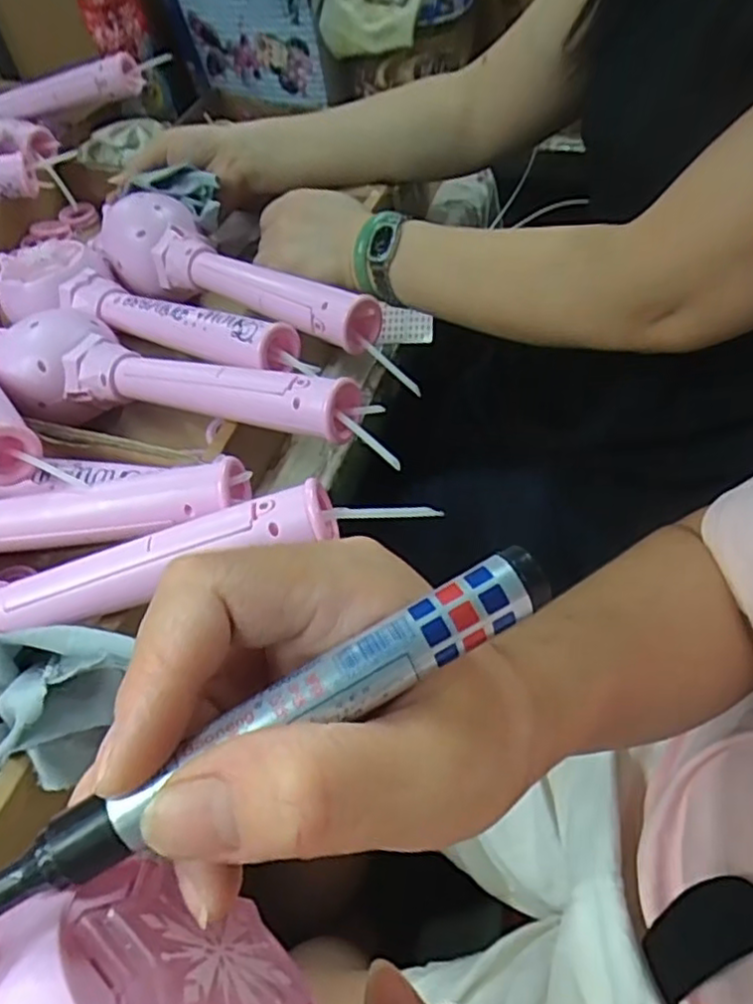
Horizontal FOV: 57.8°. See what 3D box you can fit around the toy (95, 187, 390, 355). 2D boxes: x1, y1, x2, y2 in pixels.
[{"bbox_3d":[-0.113,-0.170,0.515,0.292,0.057,0.060,31,60,26],"label":"toy"}]

